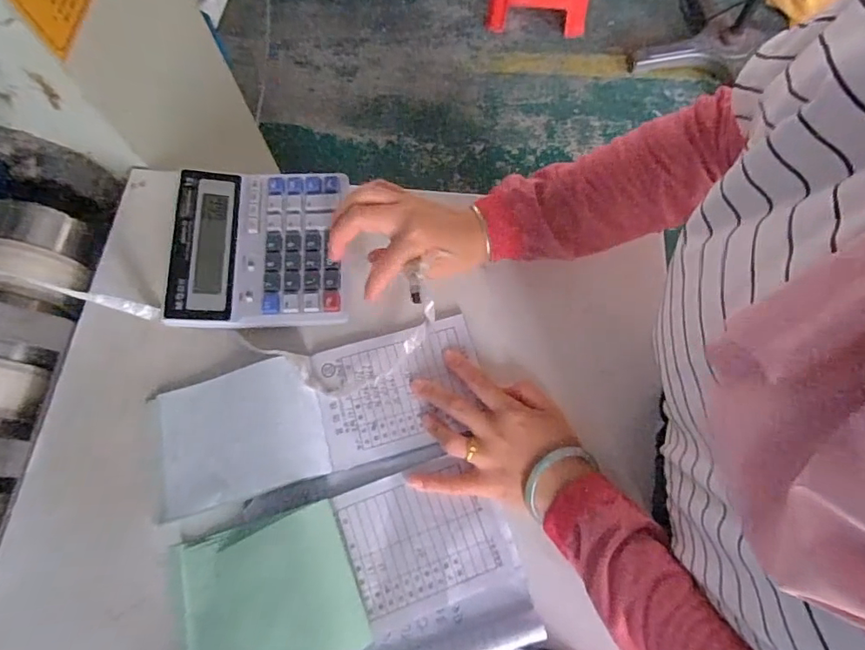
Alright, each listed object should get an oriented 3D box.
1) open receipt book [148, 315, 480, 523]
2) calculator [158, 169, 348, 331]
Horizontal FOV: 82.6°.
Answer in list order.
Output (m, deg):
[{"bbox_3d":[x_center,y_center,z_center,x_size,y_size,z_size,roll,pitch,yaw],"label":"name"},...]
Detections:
[{"bbox_3d":[-0.098,0.071,0.426,0.282,0.025,0.117,-18,70,-9],"label":"open receipt book"},{"bbox_3d":[-0.160,-0.076,0.462,0.153,0.030,0.154,-5,70,0],"label":"calculator"}]

